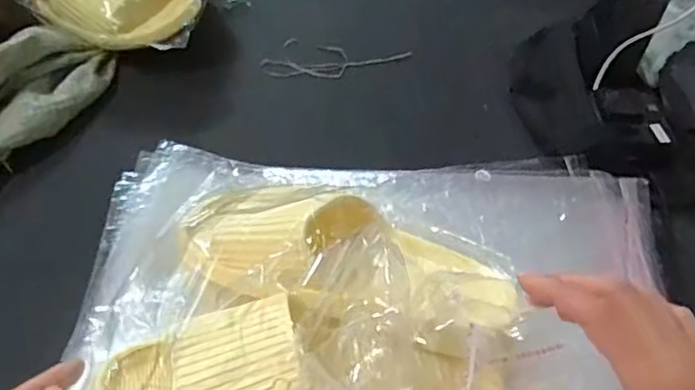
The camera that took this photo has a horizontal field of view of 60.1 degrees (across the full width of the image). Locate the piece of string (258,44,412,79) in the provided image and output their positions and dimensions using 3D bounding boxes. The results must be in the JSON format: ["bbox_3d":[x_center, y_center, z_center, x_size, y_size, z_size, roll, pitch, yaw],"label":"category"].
[{"bbox_3d":[-0.015,-0.154,0.671,0.161,0.011,0.050,-12,50,-14],"label":"piece of string"}]

